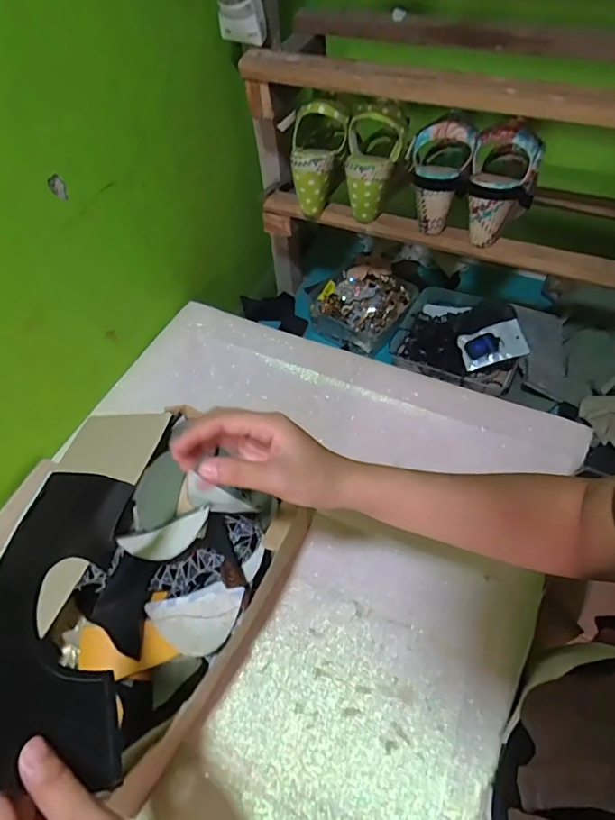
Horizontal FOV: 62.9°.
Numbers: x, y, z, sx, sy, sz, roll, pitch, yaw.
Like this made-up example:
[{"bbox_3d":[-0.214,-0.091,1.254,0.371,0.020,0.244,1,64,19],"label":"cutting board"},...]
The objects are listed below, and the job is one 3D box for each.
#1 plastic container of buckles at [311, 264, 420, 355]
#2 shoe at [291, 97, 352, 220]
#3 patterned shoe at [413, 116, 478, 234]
[{"bbox_3d":[0.098,-0.185,0.939,0.167,0.083,0.151,27,59,22],"label":"plastic container of buckles"},{"bbox_3d":[0.004,-0.354,0.715,0.076,0.152,0.054,21,36,13],"label":"shoe"},{"bbox_3d":[0.176,-0.311,0.672,0.078,0.131,0.065,9,54,10],"label":"patterned shoe"}]

